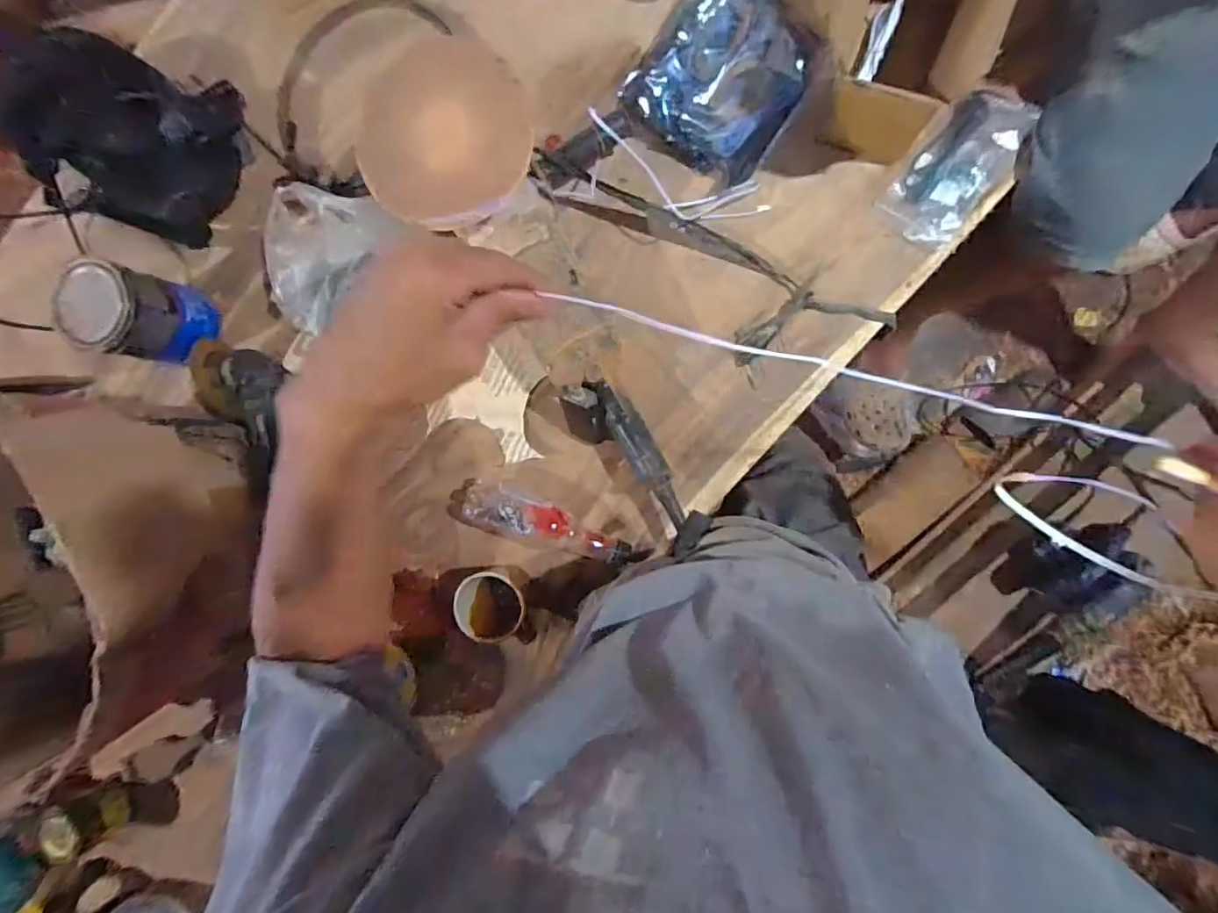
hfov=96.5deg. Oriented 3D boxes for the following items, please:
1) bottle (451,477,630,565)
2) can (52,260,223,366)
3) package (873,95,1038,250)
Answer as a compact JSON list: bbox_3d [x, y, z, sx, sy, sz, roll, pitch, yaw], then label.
[{"bbox_3d":[-0.092,0.081,0.657,0.241,0.068,0.061,14,93,7],"label":"bottle"},{"bbox_3d":[-0.581,-0.175,0.673,0.108,0.135,0.102,0,91,8],"label":"can"},{"bbox_3d":[0.390,-0.323,0.609,0.099,0.023,0.167,41,96,5],"label":"package"}]

